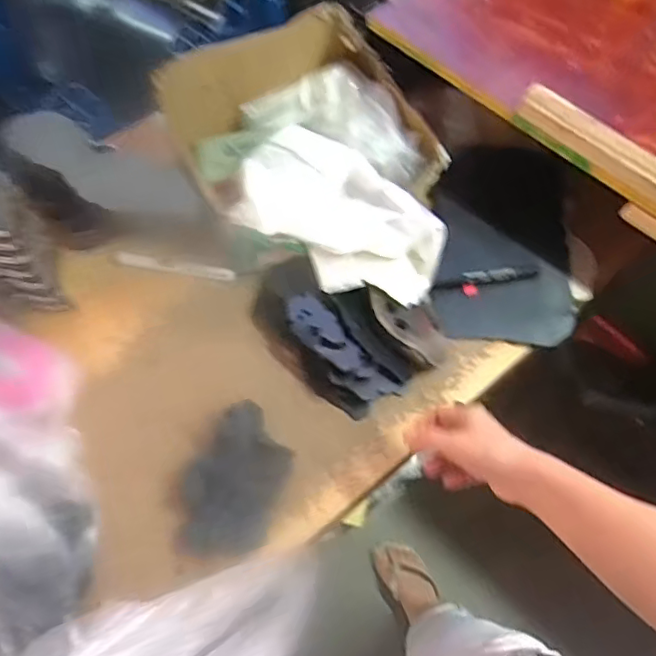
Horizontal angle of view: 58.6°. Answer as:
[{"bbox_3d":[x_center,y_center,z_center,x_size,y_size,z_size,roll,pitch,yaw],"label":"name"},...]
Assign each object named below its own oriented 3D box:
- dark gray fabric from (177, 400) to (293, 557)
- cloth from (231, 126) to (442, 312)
[{"bbox_3d":[-0.094,0.154,0.592,0.094,0.031,0.147,18,66,7],"label":"dark gray fabric"},{"bbox_3d":[0.008,-0.136,0.723,0.283,0.066,0.176,39,70,15],"label":"cloth"}]

